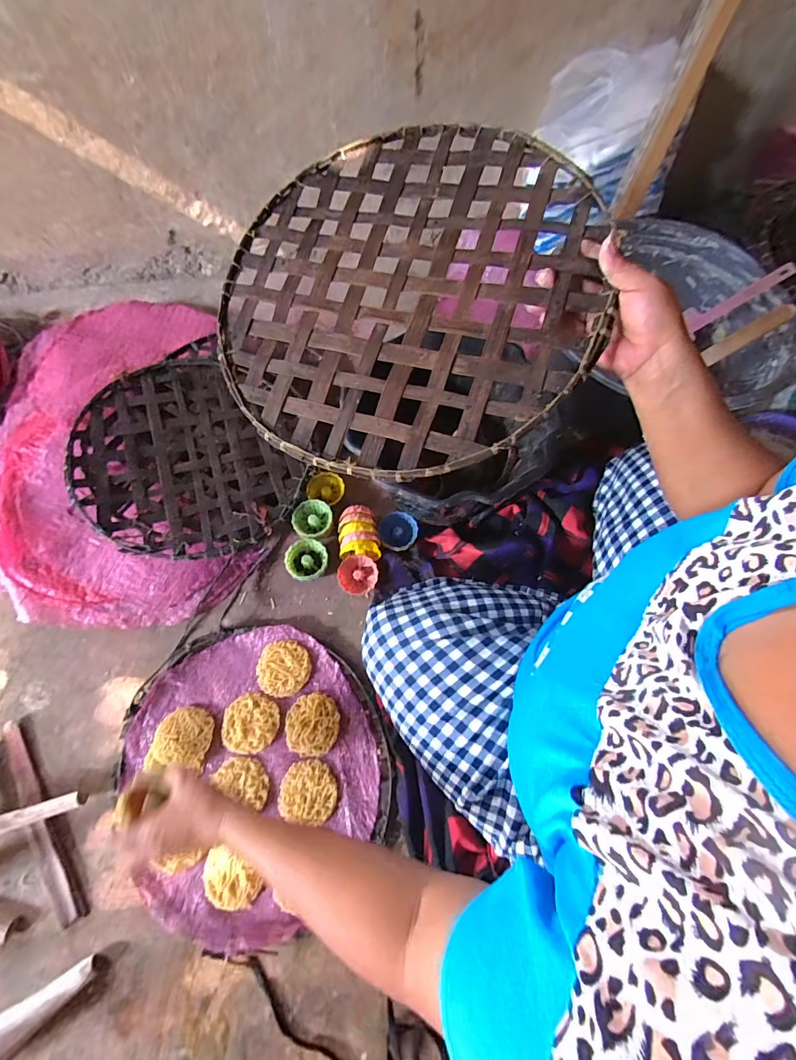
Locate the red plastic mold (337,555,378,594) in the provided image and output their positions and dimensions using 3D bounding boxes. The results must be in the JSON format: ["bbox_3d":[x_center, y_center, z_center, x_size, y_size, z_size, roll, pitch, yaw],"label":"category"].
[{"bbox_3d":[-0.064,0.071,0.644,0.063,0.023,0.058,0,66,-1],"label":"red plastic mold"}]

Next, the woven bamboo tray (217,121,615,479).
[{"bbox_3d":[0.000,-0.228,0.392,0.358,0.015,0.367,4,78,13],"label":"woven bamboo tray"}]

